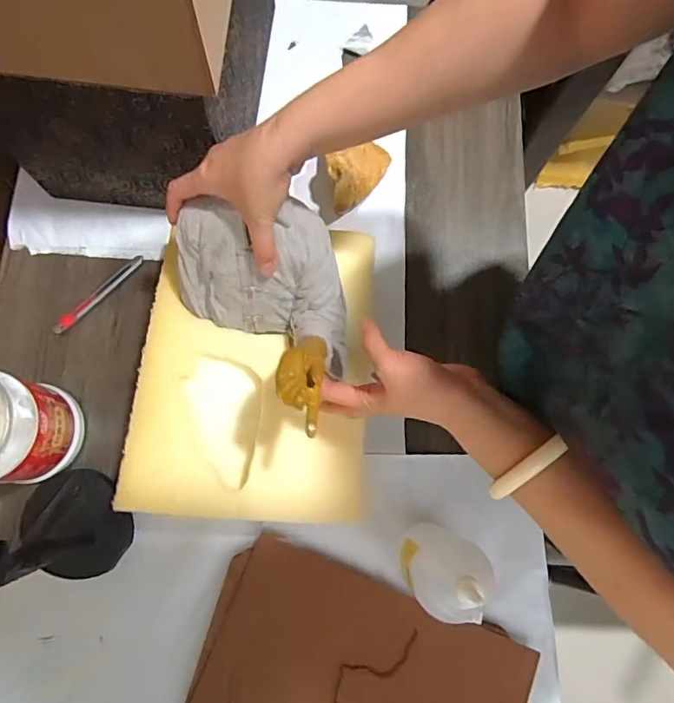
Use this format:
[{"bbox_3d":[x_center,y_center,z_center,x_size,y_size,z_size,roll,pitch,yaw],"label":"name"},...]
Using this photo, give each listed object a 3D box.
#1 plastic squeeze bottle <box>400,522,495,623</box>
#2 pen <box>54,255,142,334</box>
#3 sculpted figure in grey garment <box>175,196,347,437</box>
[{"bbox_3d":[0.113,0.216,0.484,0.071,0.162,0.073,0,76,-2],"label":"plastic squeeze bottle"},{"bbox_3d":[-0.303,-0.074,0.625,0.015,0.010,0.137,42,79,8],"label":"pen"},{"bbox_3d":[-0.053,-0.055,0.481,0.141,0.120,0.214,-44,81,-11],"label":"sculpted figure in grey garment"}]

